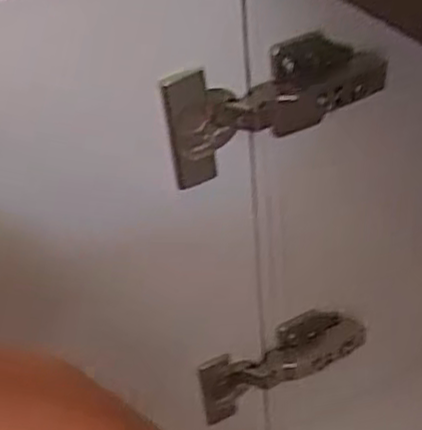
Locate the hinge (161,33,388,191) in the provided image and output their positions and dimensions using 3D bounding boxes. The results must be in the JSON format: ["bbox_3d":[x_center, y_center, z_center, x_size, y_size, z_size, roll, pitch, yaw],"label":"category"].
[{"bbox_3d":[0.033,-0.059,0.404,0.115,0.057,0.033,-18,41,-15],"label":"hinge"}]

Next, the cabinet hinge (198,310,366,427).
[{"bbox_3d":[0.050,0.102,0.518,0.119,0.053,0.027,-24,42,-20],"label":"cabinet hinge"}]

